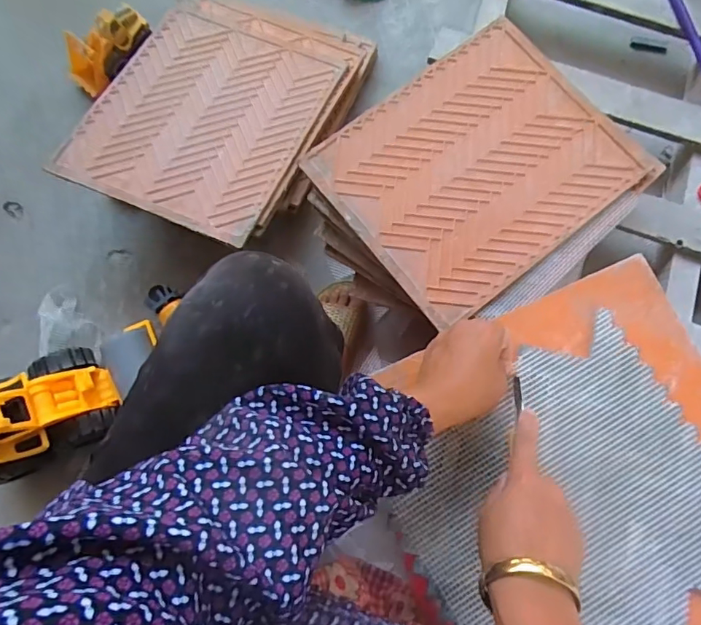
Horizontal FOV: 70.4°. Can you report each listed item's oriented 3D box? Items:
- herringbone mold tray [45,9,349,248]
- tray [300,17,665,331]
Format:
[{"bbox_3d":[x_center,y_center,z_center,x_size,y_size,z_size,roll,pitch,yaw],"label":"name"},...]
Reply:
[{"bbox_3d":[-0.185,-0.259,0.654,0.252,0.009,0.319,25,70,0],"label":"herringbone mold tray"},{"bbox_3d":[0.158,-0.180,0.614,0.335,0.023,0.280,-38,83,-7],"label":"tray"}]

